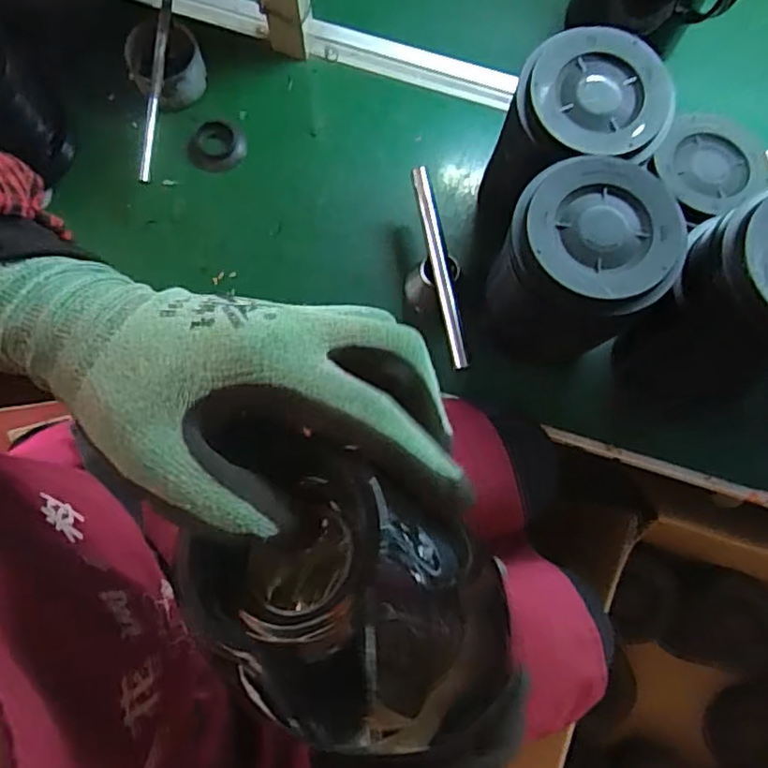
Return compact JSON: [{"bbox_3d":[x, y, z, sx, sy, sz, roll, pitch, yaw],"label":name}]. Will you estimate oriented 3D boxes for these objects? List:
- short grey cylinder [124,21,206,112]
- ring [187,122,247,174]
[{"bbox_3d":[-0.235,-0.345,0.653,0.075,0.062,0.072,0,78,-2],"label":"short grey cylinder"},{"bbox_3d":[-0.183,-0.260,0.671,0.062,0.025,0.047,-12,78,-4],"label":"ring"}]

